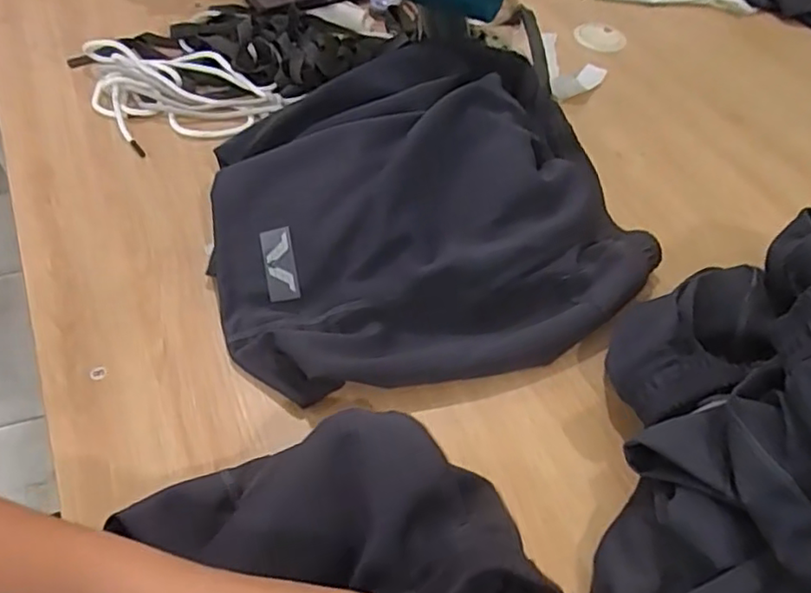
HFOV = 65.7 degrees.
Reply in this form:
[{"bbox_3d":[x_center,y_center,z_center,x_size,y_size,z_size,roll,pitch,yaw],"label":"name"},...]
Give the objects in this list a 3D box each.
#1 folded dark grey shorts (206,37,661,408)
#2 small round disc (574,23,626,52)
[{"bbox_3d":[0.017,-0.082,0.535,0.365,0.100,0.306,-14,54,-15],"label":"folded dark grey shorts"},{"bbox_3d":[0.251,-0.334,0.812,0.065,0.005,0.056,21,55,11],"label":"small round disc"}]

